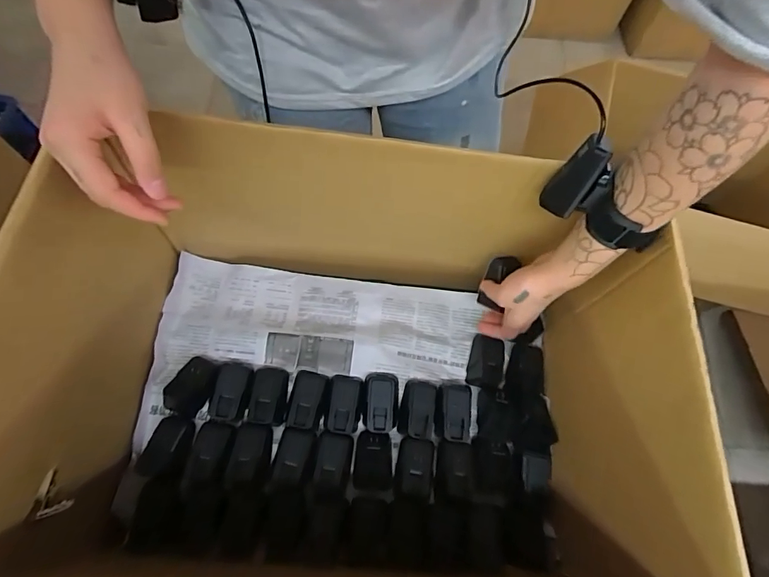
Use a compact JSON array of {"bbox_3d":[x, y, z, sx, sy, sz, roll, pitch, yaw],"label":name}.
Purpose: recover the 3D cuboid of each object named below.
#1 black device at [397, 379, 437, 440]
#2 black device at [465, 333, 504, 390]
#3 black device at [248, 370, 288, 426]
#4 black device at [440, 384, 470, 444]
[{"bbox_3d":[0.040,0.144,0.521,0.041,0.029,0.069,11,69,2],"label":"black device"},{"bbox_3d":[0.130,0.095,0.555,0.040,0.020,0.064,15,69,4],"label":"black device"},{"bbox_3d":[-0.137,0.127,0.512,0.038,0.025,0.064,4,69,0],"label":"black device"},{"bbox_3d":[0.085,0.150,0.521,0.035,0.027,0.066,4,69,0],"label":"black device"}]

